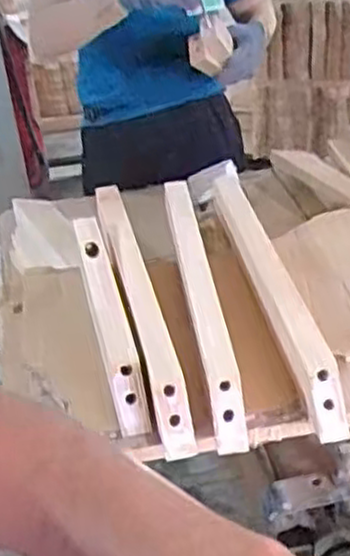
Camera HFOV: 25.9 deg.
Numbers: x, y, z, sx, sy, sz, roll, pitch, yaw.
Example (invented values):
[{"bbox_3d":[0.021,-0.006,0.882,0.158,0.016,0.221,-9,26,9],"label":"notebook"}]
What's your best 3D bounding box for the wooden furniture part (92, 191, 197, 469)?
[{"bbox_3d":[-0.045,0.015,0.845,0.035,0.080,0.420,-11,35,-9],"label":"wooden furniture part"}]

